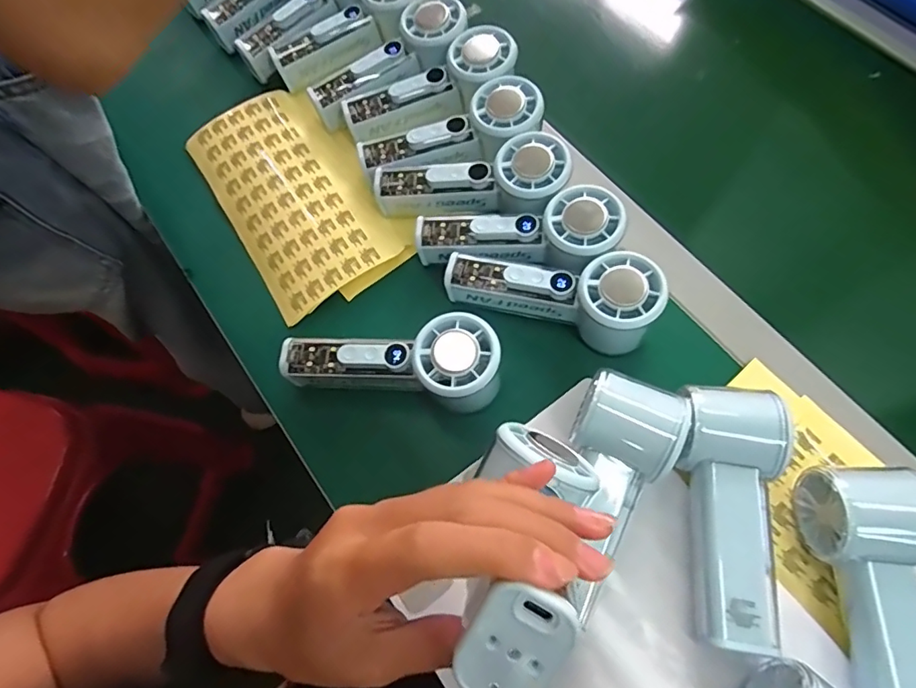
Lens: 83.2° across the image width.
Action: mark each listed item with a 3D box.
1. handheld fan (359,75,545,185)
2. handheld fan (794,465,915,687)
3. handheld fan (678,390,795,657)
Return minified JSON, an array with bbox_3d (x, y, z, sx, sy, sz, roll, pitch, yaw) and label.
[{"bbox_3d":[-0.005,-0.172,0.425,0.149,0.027,0.053,-16,68,10],"label":"handheld fan"},{"bbox_3d":[0.241,0.146,0.289,0.055,0.046,0.151,5,68,4],"label":"handheld fan"},{"bbox_3d":[0.167,0.100,0.314,0.056,0.044,0.148,6,68,4],"label":"handheld fan"}]

